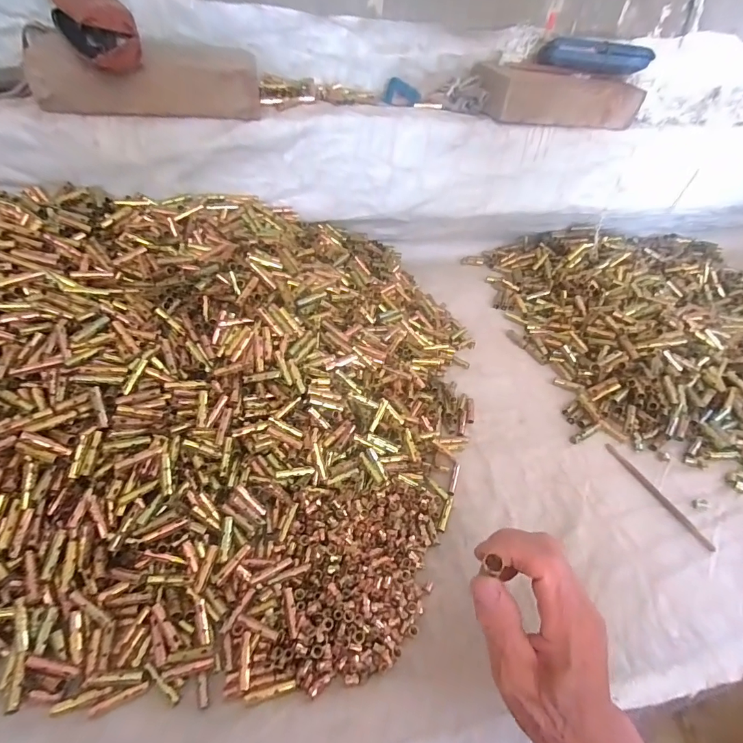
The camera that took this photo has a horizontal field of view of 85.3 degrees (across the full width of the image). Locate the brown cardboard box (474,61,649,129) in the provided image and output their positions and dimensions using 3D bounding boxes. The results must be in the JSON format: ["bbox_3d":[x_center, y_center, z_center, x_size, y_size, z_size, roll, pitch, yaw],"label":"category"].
[{"bbox_3d":[0.274,-0.413,0.601,0.229,0.063,0.093,-6,48,-12],"label":"brown cardboard box"}]

